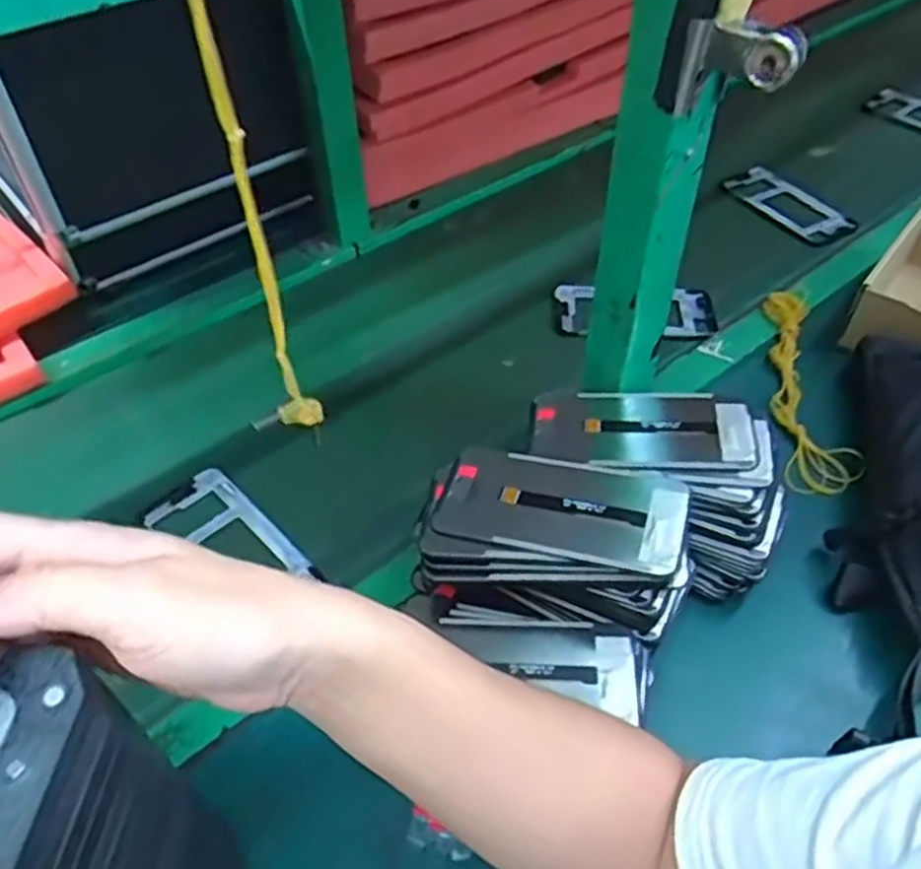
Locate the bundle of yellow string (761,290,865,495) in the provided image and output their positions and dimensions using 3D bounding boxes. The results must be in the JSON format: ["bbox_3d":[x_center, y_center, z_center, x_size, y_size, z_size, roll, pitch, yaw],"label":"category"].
[{"bbox_3d":[0.306,-0.048,0.678,0.052,0.025,0.233,6,49,5],"label":"bundle of yellow string"}]

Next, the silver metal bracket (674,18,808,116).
[{"bbox_3d":[0.142,-0.185,0.390,0.057,0.052,0.020,34,56,26],"label":"silver metal bracket"}]

